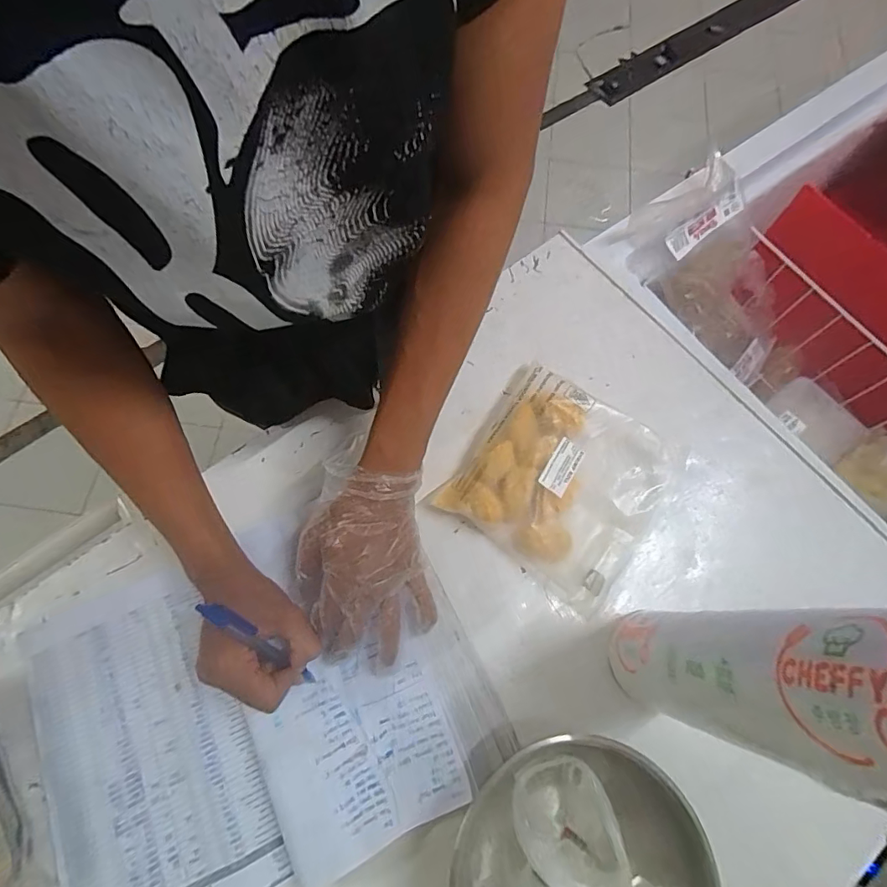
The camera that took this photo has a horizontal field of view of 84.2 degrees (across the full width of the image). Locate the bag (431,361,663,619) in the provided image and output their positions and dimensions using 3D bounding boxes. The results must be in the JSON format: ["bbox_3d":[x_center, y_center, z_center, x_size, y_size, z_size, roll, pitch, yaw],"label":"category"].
[{"bbox_3d":[0.121,0.039,0.516,0.190,0.043,0.192,33,73,10],"label":"bag"}]

